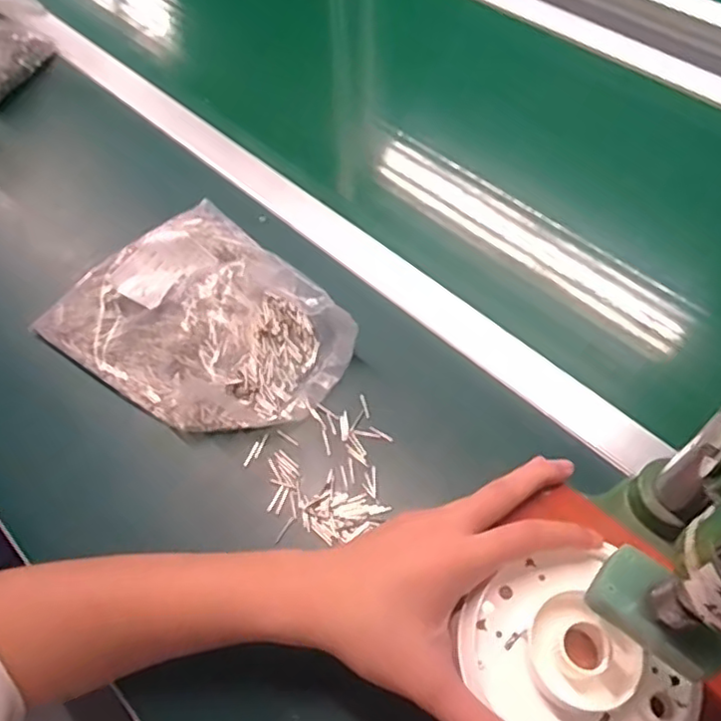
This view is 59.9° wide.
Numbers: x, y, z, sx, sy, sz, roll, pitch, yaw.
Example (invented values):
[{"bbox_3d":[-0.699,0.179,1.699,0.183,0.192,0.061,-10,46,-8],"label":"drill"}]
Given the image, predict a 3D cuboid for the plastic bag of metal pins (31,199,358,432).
[{"bbox_3d":[-0.132,-0.032,0.522,0.233,0.051,0.186,37,67,23],"label":"plastic bag of metal pins"}]

